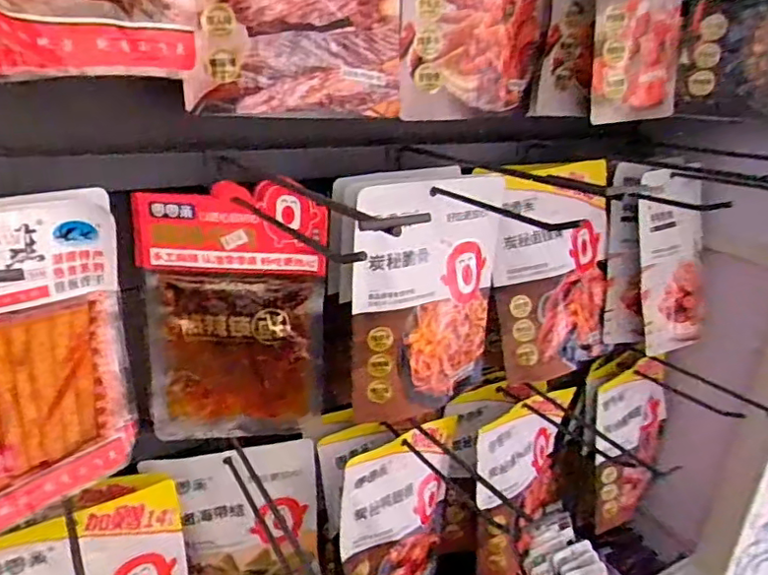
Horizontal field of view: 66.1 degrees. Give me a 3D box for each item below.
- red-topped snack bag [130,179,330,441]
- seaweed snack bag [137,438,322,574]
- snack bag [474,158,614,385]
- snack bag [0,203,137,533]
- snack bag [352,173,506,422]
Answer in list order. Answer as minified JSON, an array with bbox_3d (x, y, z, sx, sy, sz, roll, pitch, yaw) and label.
[{"bbox_3d":[-0.137,0.026,0.540,0.157,0.234,0.024,1,23,-8],"label":"red-topped snack bag"},{"bbox_3d":[-0.152,0.274,0.639,0.162,0.230,0.034,-2,24,-15],"label":"seaweed snack bag"},{"bbox_3d":[0.203,-0.022,0.704,0.168,0.257,0.032,-18,16,-21],"label":"snack bag"},{"bbox_3d":[-0.273,0.061,0.441,0.025,0.236,0.169,20,28,34],"label":"snack bag"},{"bbox_3d":[0.049,0.015,0.610,0.184,0.245,0.026,-11,21,-31],"label":"snack bag"}]

